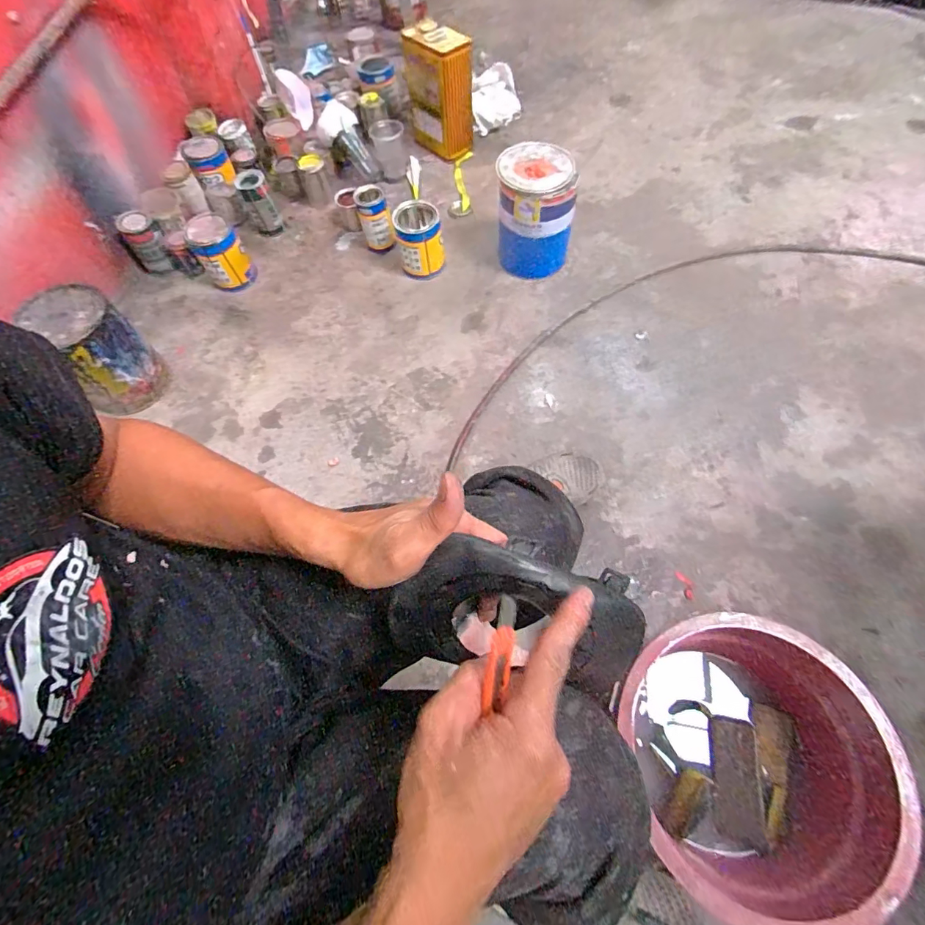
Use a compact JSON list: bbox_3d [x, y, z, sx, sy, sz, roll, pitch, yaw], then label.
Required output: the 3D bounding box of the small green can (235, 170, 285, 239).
[{"bbox_3d":[-0.520,-0.667,1.174,0.078,0.131,0.088,-24,68,-7],"label":"small green can"}]

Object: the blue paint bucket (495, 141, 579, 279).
[{"bbox_3d":[0.157,-0.559,1.034,0.154,0.223,0.166,-1,67,3],"label":"blue paint bucket"}]

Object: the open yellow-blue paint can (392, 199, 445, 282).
[{"bbox_3d":[-0.101,-0.528,1.090,0.107,0.133,0.114,-13,67,-2],"label":"open yellow-blue paint can"}]

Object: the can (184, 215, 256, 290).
[{"bbox_3d":[-0.568,-0.492,1.077,0.105,0.136,0.104,-33,69,-11],"label":"can"}]

